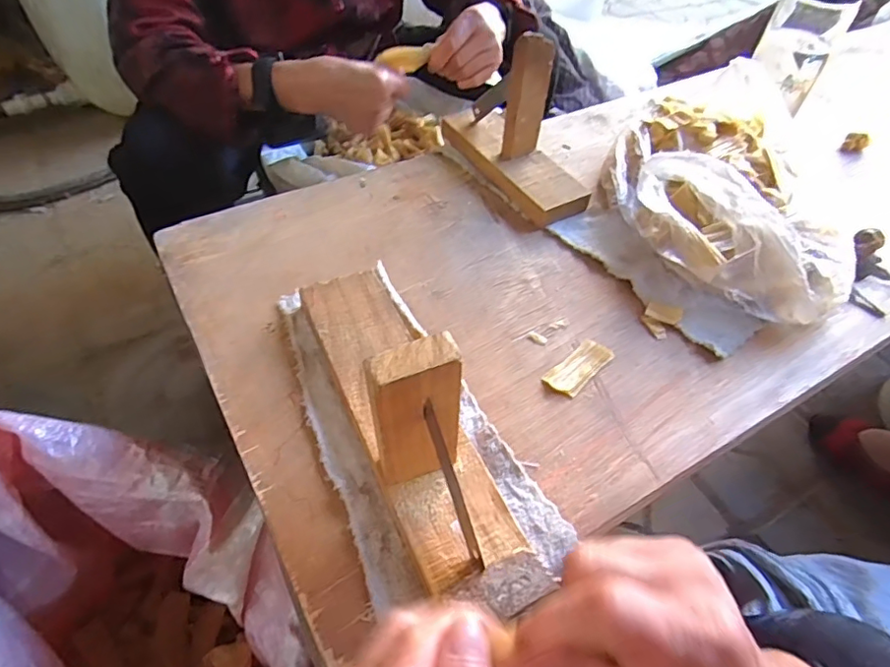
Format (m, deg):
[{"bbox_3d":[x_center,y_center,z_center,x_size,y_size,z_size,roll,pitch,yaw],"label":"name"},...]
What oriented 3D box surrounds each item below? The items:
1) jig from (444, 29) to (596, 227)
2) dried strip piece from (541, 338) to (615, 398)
[{"bbox_3d":[0.070,-0.202,0.508,0.059,0.125,0.171,-23,56,-23],"label":"jig"},{"bbox_3d":[0.097,0.025,0.402,0.026,0.006,0.058,39,57,24],"label":"dried strip piece"}]

